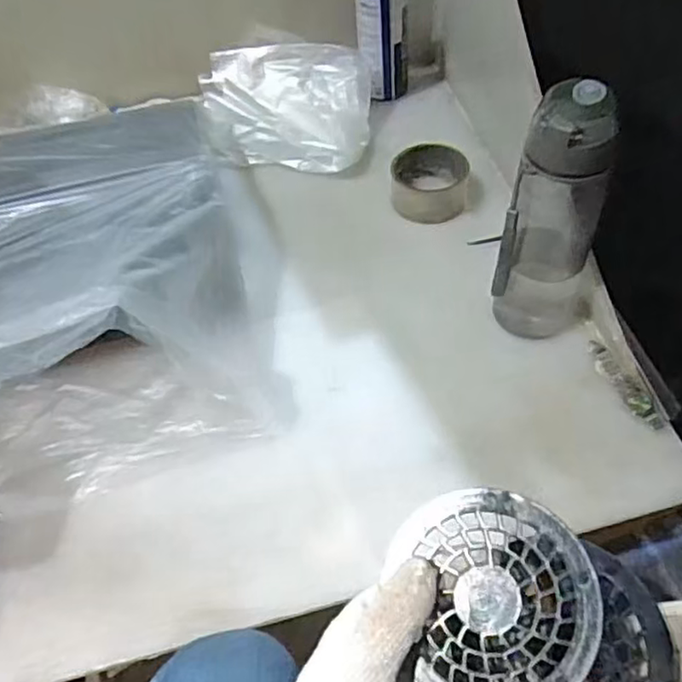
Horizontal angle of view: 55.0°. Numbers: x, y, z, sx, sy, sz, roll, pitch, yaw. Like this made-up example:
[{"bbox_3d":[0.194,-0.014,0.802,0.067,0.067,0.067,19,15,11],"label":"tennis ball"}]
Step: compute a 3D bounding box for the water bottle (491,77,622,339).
[{"bbox_3d":[0.180,-0.099,0.555,0.080,0.234,0.063,11,54,12],"label":"water bottle"}]

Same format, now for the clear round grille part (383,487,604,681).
[{"bbox_3d":[0.072,0.119,0.307,0.086,0.012,0.098,-21,66,8],"label":"clear round grille part"}]

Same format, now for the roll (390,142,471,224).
[{"bbox_3d":[0.100,-0.181,0.739,0.086,0.053,0.086,-2,53,2],"label":"roll"}]

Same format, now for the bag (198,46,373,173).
[{"bbox_3d":[-0.076,-0.296,0.832,0.226,0.085,0.155,7,54,9],"label":"bag"}]

